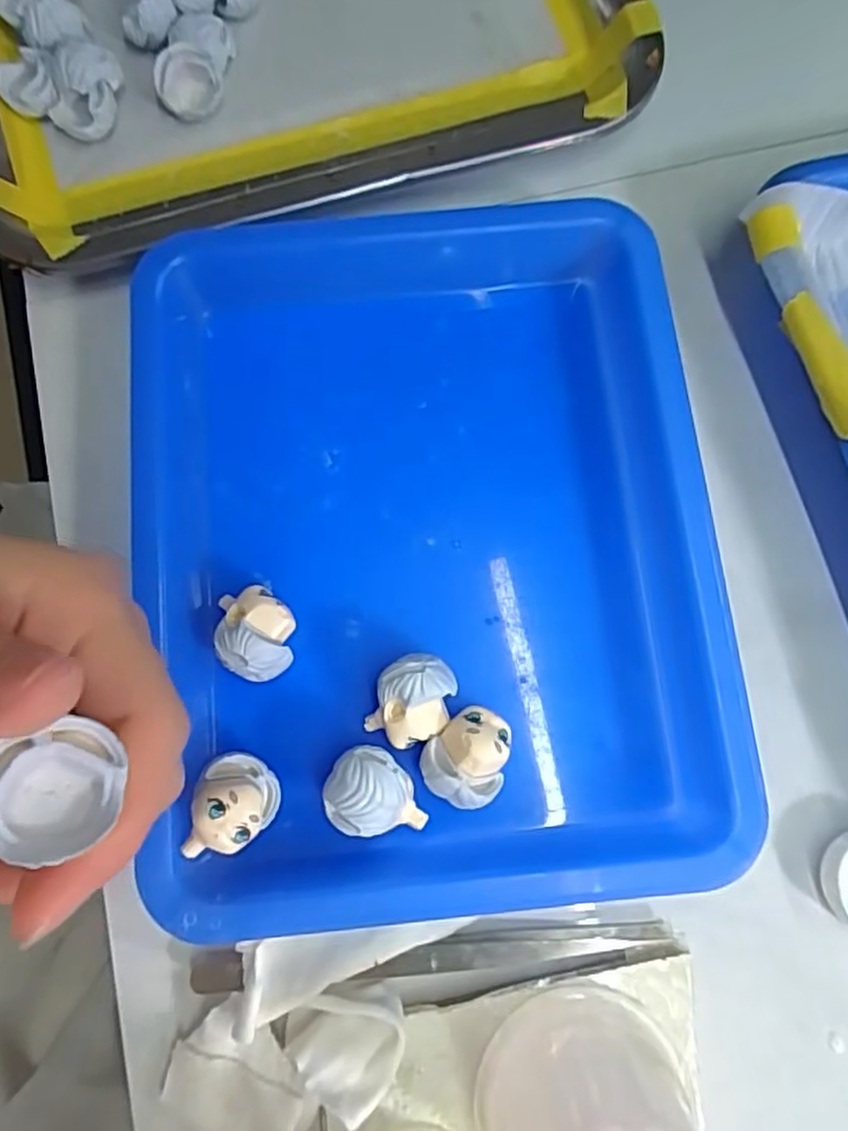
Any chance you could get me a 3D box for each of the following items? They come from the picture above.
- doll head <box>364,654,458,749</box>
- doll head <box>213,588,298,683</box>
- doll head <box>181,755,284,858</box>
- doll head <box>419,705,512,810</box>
[{"bbox_3d":[-0.003,0.041,0.205,0.022,0.022,0.027,20,78,6],"label":"doll head"},{"bbox_3d":[-0.050,0.021,0.210,0.021,0.024,0.028,2,77,2],"label":"doll head"},{"bbox_3d":[-0.054,0.070,0.198,0.021,0.028,0.028,9,77,4],"label":"doll head"},{"bbox_3d":[0.014,0.058,0.203,0.028,0.023,0.024,-41,79,-7],"label":"doll head"}]

